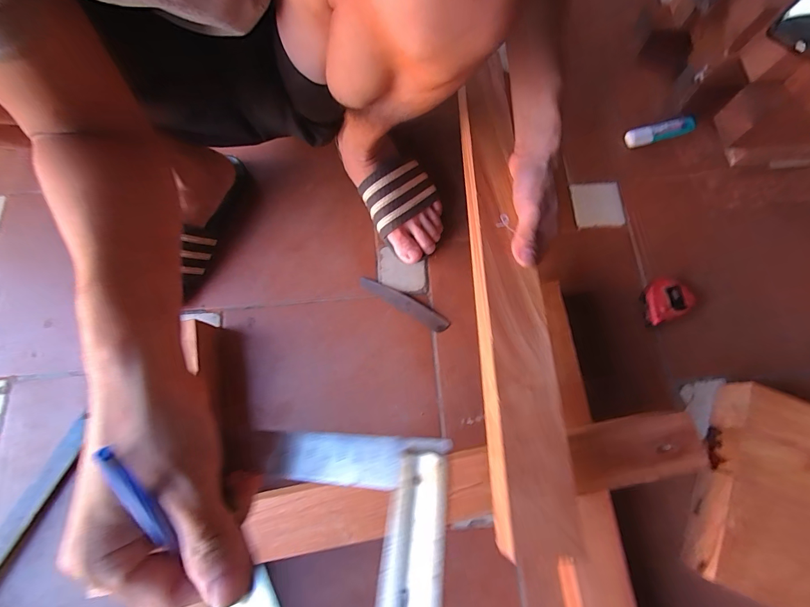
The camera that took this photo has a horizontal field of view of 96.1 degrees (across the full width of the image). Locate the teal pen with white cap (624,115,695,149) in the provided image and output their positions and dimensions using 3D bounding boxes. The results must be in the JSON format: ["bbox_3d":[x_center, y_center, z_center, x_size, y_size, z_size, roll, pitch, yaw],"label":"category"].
[{"bbox_3d":[0.403,-0.270,0.574,0.105,0.021,0.027,-14,74,-2],"label":"teal pen with white cap"}]

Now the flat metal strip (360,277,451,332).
[{"bbox_3d":[-0.002,-0.001,0.525,0.141,0.006,0.024,31,78,10],"label":"flat metal strip"}]

